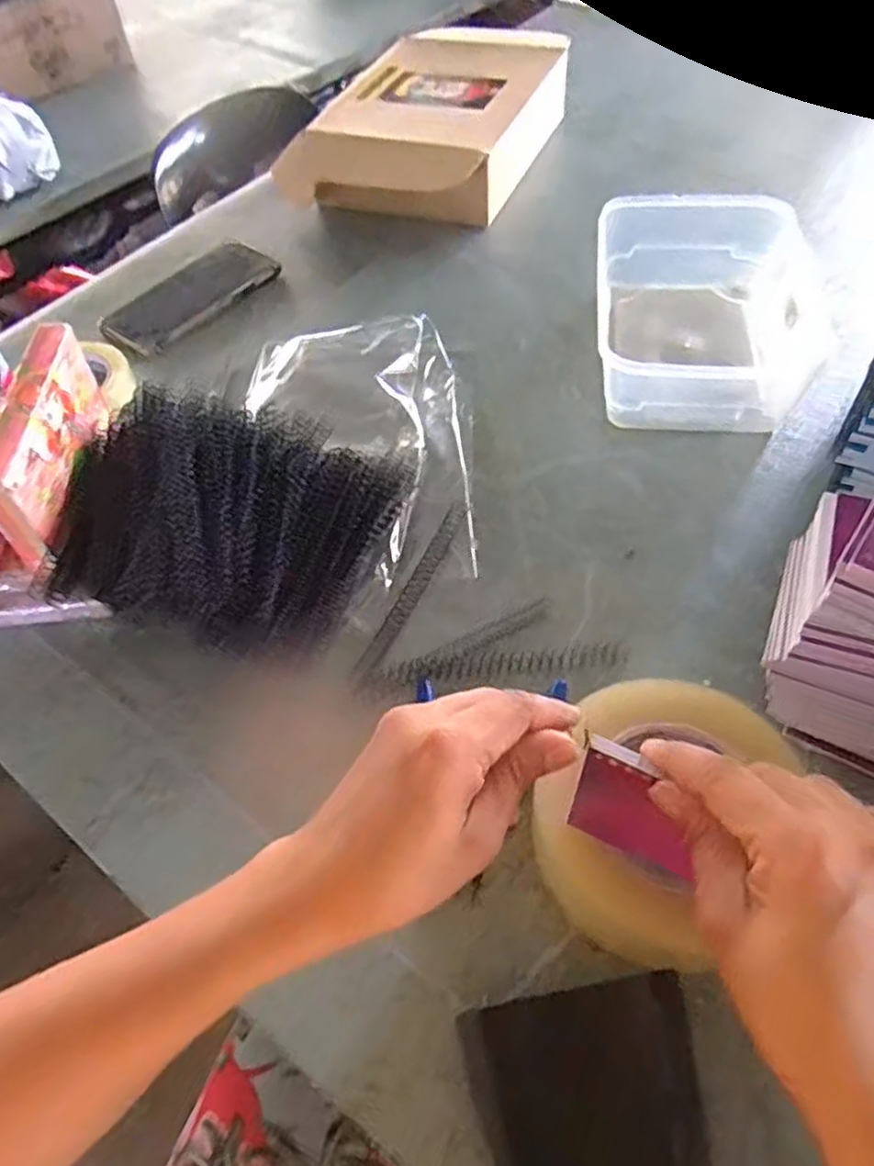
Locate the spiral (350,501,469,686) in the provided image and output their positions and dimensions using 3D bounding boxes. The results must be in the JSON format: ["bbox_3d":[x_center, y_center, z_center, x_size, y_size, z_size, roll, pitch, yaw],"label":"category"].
[{"bbox_3d":[-0.014,0.002,0.482,0.014,0.009,0.150,18,57,17],"label":"spiral"}]

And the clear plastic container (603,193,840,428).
[{"bbox_3d":[0.215,-0.219,0.590,0.151,0.065,0.214,2,54,6],"label":"clear plastic container"}]

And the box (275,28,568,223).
[{"bbox_3d":[-0.008,-0.519,0.825,0.238,0.077,0.334,16,56,16],"label":"box"}]

